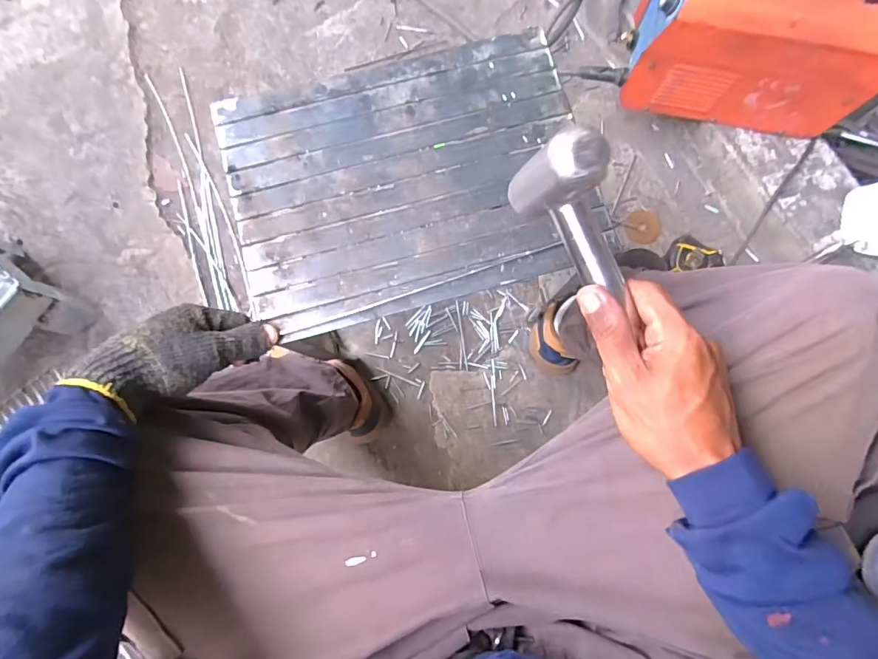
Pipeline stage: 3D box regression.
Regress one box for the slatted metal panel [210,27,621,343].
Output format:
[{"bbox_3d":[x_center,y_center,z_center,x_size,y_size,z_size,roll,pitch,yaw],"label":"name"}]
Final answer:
[{"bbox_3d":[-0.028,-0.148,0.457,0.339,0.009,0.247,-15,81,-2],"label":"slatted metal panel"}]

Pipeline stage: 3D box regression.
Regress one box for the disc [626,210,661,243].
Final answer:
[{"bbox_3d":[0.376,-0.188,0.862,0.064,0.011,0.064,0,83,2],"label":"disc"}]

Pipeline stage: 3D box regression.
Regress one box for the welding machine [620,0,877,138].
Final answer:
[{"bbox_3d":[0.465,-0.421,0.672,0.329,0.224,0.146,17,81,2],"label":"welding machine"}]

